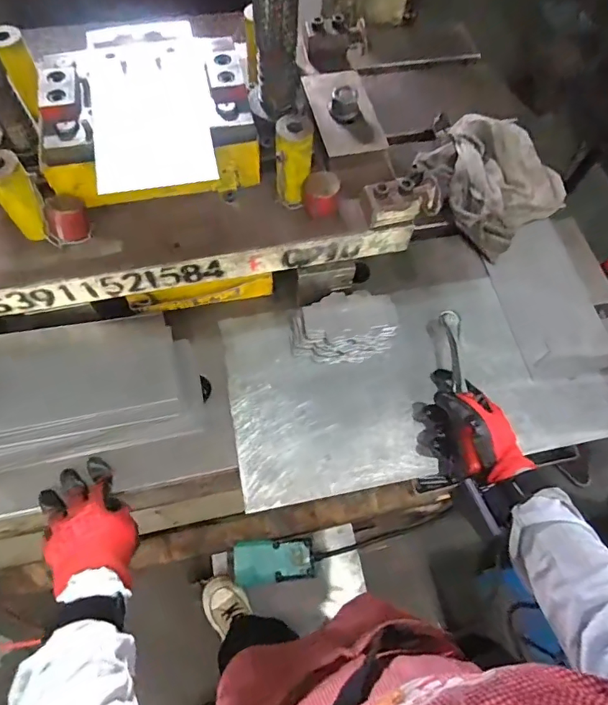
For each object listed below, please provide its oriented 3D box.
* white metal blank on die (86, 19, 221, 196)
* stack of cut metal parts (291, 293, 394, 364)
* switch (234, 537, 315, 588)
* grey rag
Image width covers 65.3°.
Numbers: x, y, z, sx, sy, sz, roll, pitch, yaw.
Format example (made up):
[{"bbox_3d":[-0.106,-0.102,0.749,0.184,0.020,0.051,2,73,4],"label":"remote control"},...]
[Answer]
[{"bbox_3d":[-0.170,-0.284,0.530,0.127,0.008,0.252,-11,67,-9],"label":"white metal blank on die"},{"bbox_3d":[0.051,-0.037,0.633,0.136,0.046,0.089,-4,65,-4],"label":"stack of cut metal parts"},{"bbox_3d":[-0.068,0.529,1.200,0.214,0.054,0.104,7,62,-23],"label":"switch"},{"bbox_3d":[0.293,-0.271,0.740,0.184,0.075,0.199,-33,70,-16],"label":"grey rag"}]

